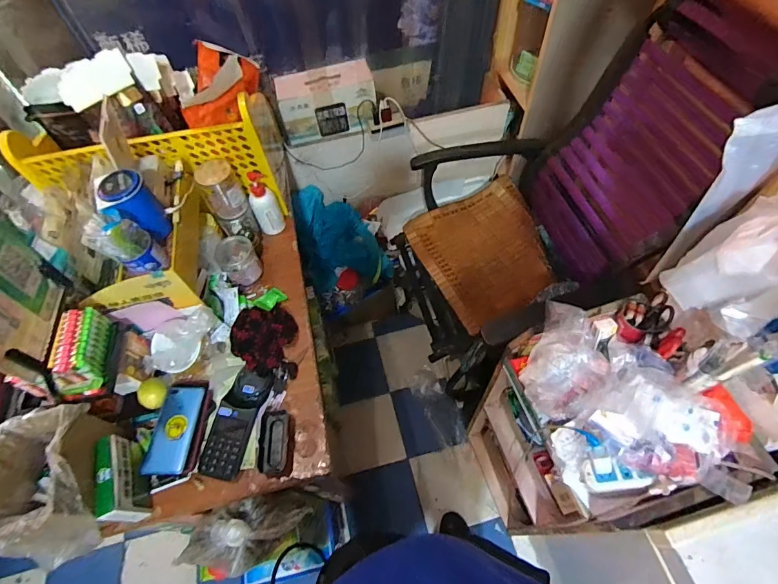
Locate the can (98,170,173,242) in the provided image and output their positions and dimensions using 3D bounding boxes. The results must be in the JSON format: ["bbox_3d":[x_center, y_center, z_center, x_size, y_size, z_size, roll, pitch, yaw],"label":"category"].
[{"bbox_3d":[-0.448,-0.146,0.712,0.074,0.112,0.075,-2,60,3],"label":"can"}]

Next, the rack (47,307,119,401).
[{"bbox_3d":[-0.522,0.106,0.681,0.052,0.093,0.143,-13,60,-3],"label":"rack"}]

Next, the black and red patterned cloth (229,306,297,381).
[{"bbox_3d":[-0.263,0.097,0.830,0.131,0.061,0.154,-8,60,0],"label":"black and red patterned cloth"}]

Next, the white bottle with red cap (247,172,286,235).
[{"bbox_3d":[-0.300,-0.210,0.969,0.062,0.148,0.058,-23,61,-9],"label":"white bottle with red cap"}]

